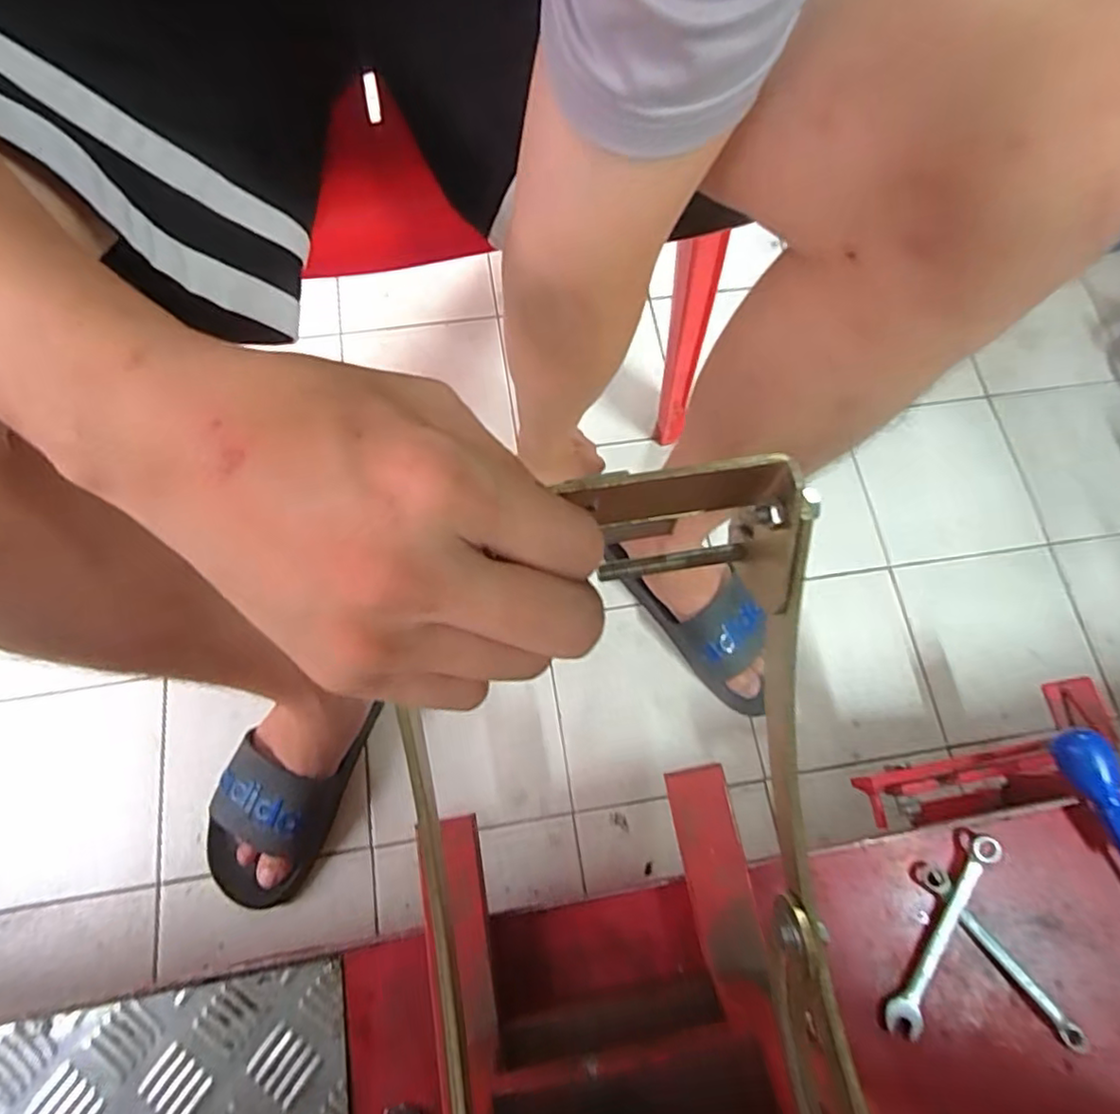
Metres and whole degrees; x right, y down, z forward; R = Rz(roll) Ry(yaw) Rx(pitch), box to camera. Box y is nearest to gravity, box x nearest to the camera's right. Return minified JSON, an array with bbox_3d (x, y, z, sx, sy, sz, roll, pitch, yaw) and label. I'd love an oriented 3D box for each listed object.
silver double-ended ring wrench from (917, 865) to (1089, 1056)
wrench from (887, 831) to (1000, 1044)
[{"bbox_3d":[0.304,0.273,0.426,0.017,0.005,0.130,-36,74,-14],"label":"silver double-ended ring wrench"},{"bbox_3d":[0.268,0.259,0.429,0.020,0.013,0.145,34,72,11],"label":"wrench"}]

